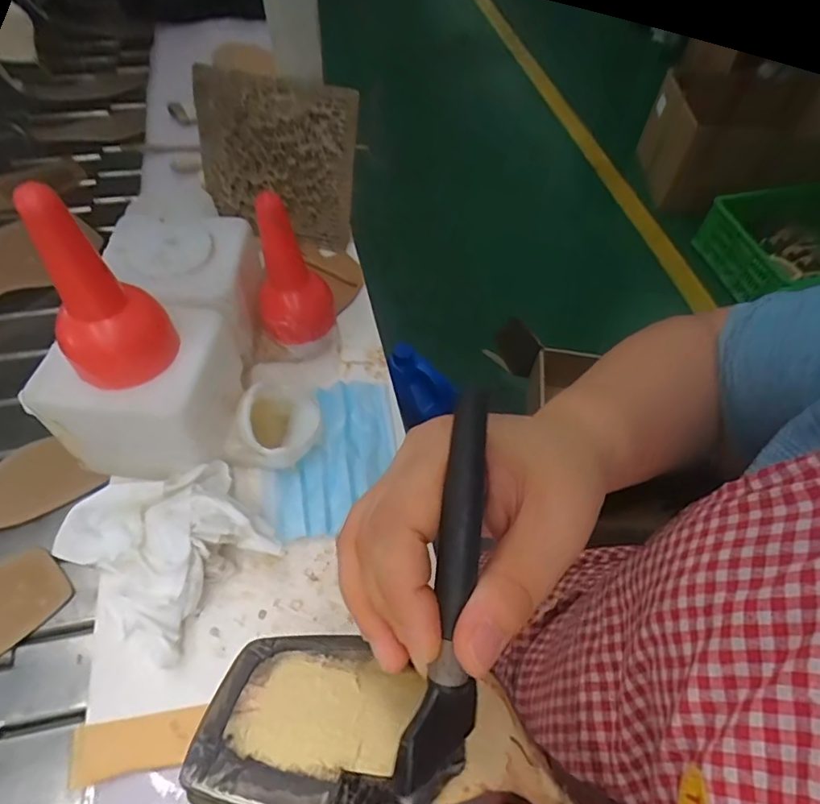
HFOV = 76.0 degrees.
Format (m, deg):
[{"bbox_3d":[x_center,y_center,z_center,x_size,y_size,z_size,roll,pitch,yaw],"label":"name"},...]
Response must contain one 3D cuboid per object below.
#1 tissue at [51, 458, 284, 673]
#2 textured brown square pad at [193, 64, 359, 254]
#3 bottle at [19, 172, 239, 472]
[{"bbox_3d":[-0.179,0.106,0.398,0.132,0.051,0.126,38,59,24],"label":"tissue"},{"bbox_3d":[-0.145,-0.260,0.567,0.166,0.159,0.013,12,38,1],"label":"textured brown square pad"},{"bbox_3d":[-0.205,-0.050,0.372,0.115,0.194,0.111,9,51,4],"label":"bottle"}]

